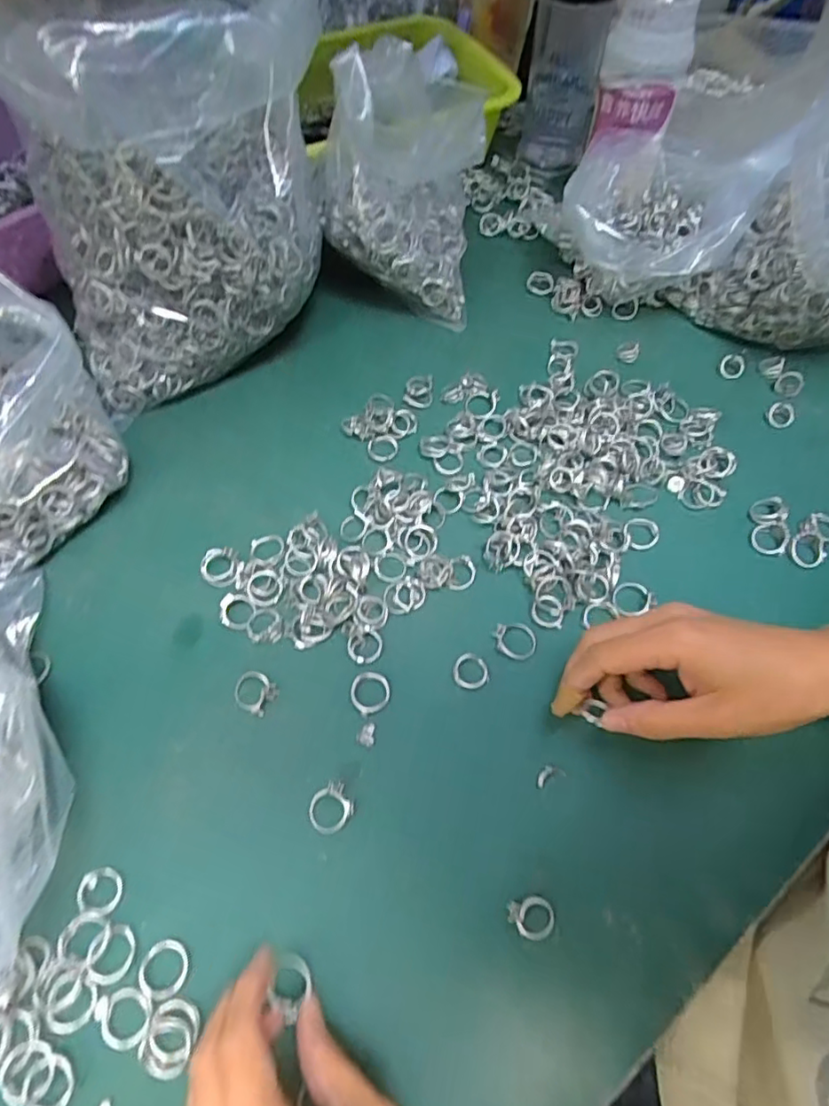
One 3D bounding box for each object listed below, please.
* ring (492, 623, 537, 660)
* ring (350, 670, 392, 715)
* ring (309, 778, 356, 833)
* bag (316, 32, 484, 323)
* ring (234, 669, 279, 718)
[{"bbox_3d":[0.061,0.052,0.366,0.026,0.005,0.024,1,60,-1],"label":"ring"},{"bbox_3d":[-0.026,0.080,0.351,0.023,0.004,0.024,1,60,-1],"label":"ring"},{"bbox_3d":[-0.044,0.134,0.319,0.023,0.008,0.021,1,60,-1],"label":"ring"},{"bbox_3d":[-0.007,-0.303,0.485,0.121,0.159,0.144,8,60,3],"label":"bag"},{"bbox_3d":[-0.092,0.080,0.351,0.025,0.004,0.021,32,64,15],"label":"ring"}]

